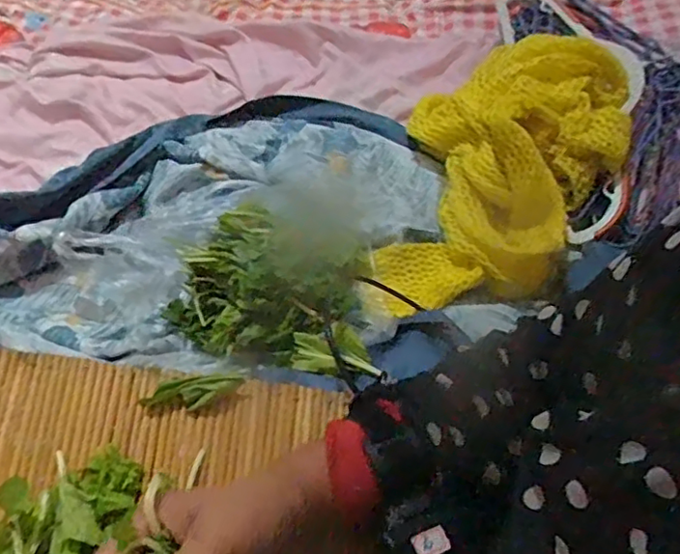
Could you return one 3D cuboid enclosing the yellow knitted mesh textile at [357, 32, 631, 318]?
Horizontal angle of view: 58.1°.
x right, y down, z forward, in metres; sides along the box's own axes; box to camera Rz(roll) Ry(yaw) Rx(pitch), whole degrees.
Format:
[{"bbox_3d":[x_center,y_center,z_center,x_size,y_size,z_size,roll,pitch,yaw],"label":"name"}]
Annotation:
[{"bbox_3d":[0.178,-0.125,0.642,0.222,0.074,0.351,11,58,13],"label":"yellow knitted mesh textile"}]

